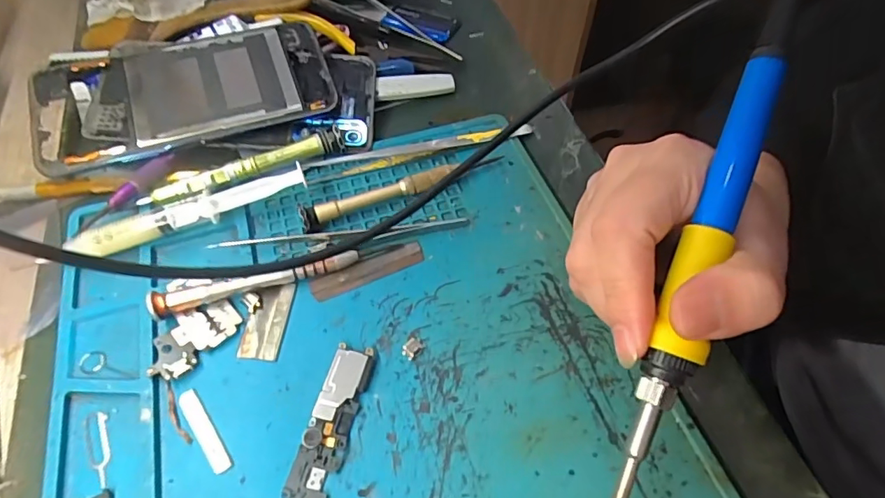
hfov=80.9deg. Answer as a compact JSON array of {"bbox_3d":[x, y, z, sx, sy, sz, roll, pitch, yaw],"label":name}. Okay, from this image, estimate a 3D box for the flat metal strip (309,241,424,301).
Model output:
[{"bbox_3d":[-0.037,0.009,0.255,0.056,0.004,0.013,-21,58,-14],"label":"flat metal strip"}]

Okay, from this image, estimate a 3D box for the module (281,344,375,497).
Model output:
[{"bbox_3d":[-0.045,0.070,0.212,0.017,0.005,0.065,11,56,8],"label":"module"}]

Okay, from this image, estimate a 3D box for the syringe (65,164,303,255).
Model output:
[{"bbox_3d":[-0.127,-0.020,0.266,0.113,0.017,0.022,-22,58,-14],"label":"syringe"}]

